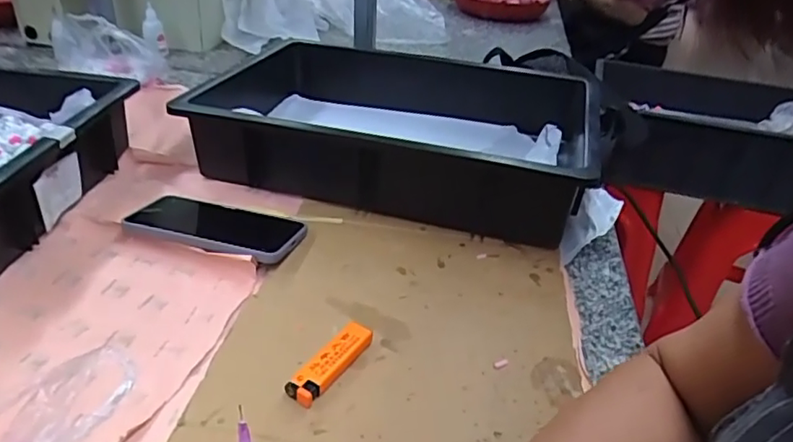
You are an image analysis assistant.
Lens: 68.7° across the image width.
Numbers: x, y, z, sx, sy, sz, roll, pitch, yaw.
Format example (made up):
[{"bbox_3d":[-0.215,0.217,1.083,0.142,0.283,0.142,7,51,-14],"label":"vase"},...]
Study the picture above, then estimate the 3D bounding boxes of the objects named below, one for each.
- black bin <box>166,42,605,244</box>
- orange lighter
[{"bbox_3d":[0.011,-0.112,0.701,0.436,0.100,0.321,10,33,6],"label":"black bin"},{"bbox_3d":[-0.049,0.106,0.435,0.023,0.016,0.079,22,36,23],"label":"orange lighter"}]

